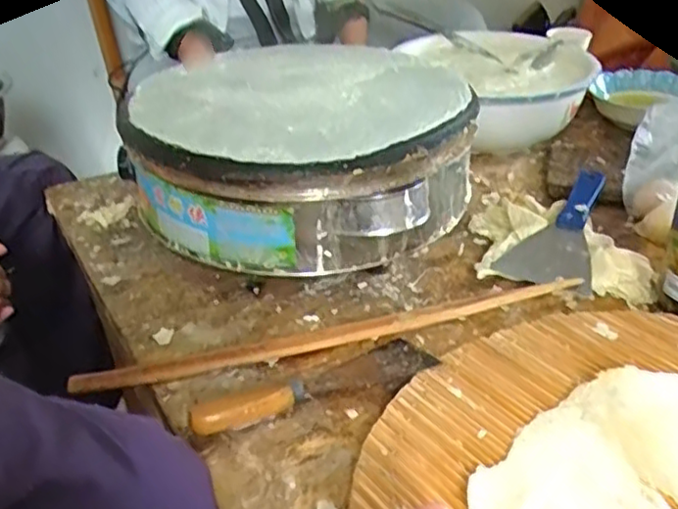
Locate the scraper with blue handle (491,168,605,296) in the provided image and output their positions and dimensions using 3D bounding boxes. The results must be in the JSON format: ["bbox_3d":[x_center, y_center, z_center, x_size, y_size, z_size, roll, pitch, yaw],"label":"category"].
[{"bbox_3d":[0.237,-0.033,0.733,0.088,0.027,0.214,12,35,21],"label":"scraper with blue handle"}]

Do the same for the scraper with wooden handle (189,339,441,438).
[{"bbox_3d":[-0.019,0.102,0.535,0.194,0.021,0.059,-17,36,-23],"label":"scraper with wooden handle"}]

